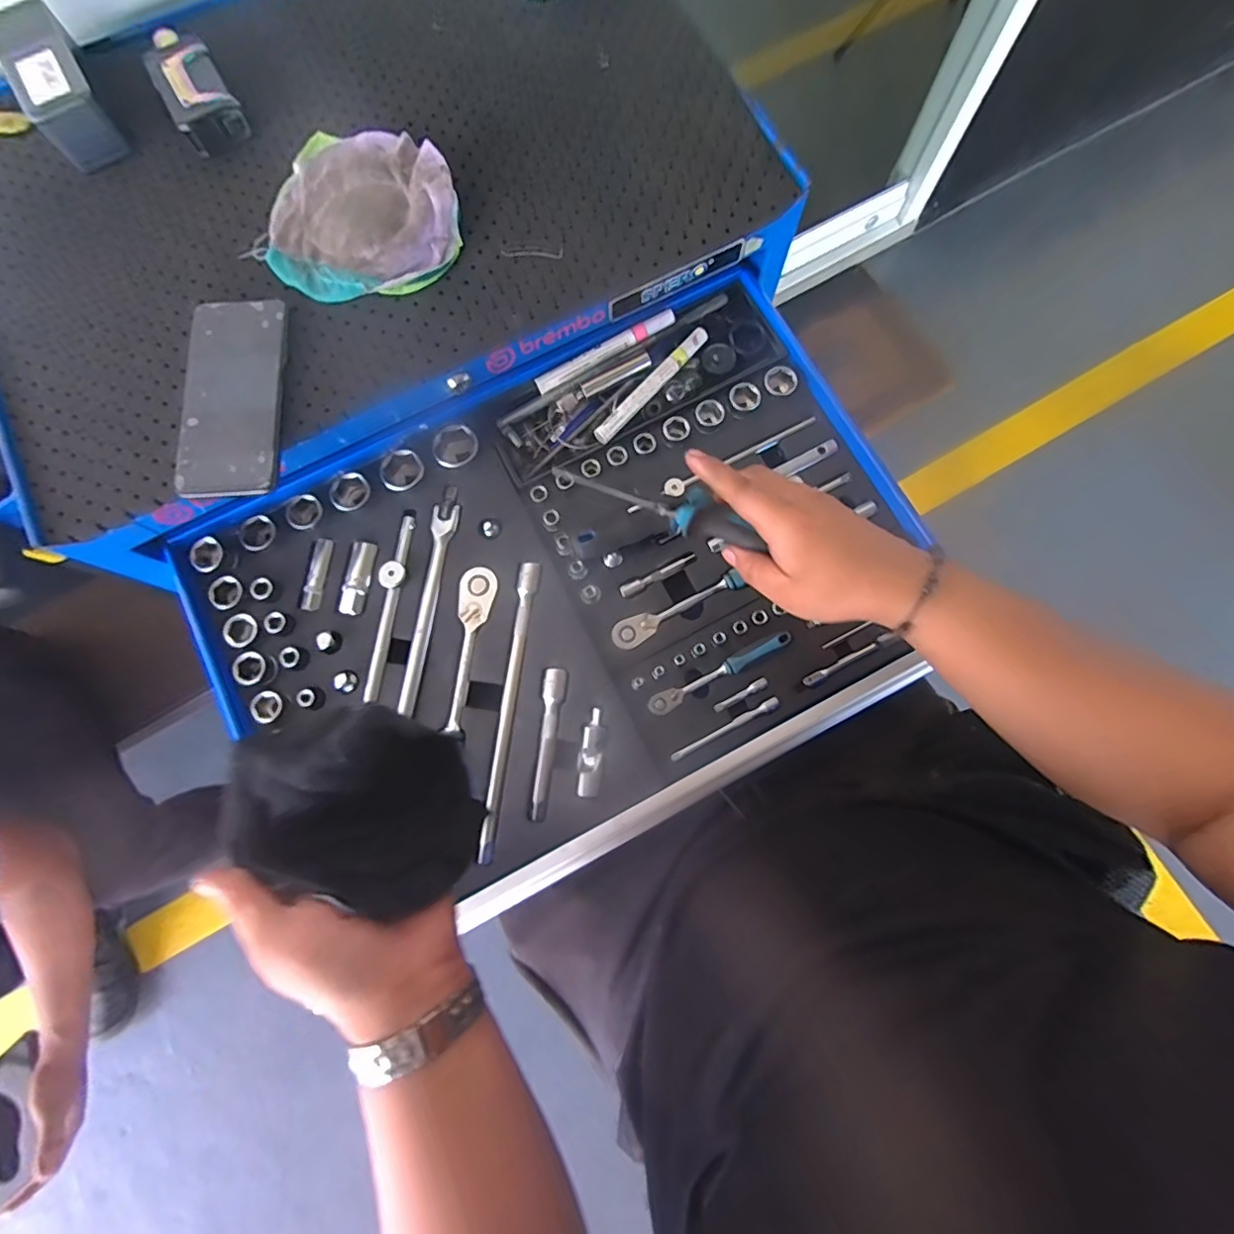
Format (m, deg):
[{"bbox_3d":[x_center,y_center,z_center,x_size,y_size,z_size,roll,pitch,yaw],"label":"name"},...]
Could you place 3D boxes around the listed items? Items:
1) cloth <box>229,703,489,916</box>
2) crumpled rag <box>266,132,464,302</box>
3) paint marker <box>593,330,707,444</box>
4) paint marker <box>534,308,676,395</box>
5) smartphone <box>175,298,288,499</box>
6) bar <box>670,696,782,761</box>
[{"bbox_3d":[-0.148,0.105,0.329,0.126,0.069,0.096,11,78,4],"label":"cloth"},{"bbox_3d":[-0.209,-0.340,0.465,0.155,0.027,0.152,-2,78,1],"label":"crumpled rag"},{"bbox_3d":[0.033,-0.211,0.518,0.017,0.016,0.142,43,82,10],"label":"paint marker"},{"bbox_3d":[-0.010,-0.247,0.525,0.141,0.019,0.013,-28,78,-4],"label":"paint marker"},{"bbox_3d":[-0.298,-0.171,0.437,0.075,0.009,0.161,-4,77,1],"label":"smartphone"},{"bbox_3d":[0.090,0.094,0.464,0.099,0.007,0.009,-28,78,-5],"label":"bar"}]

